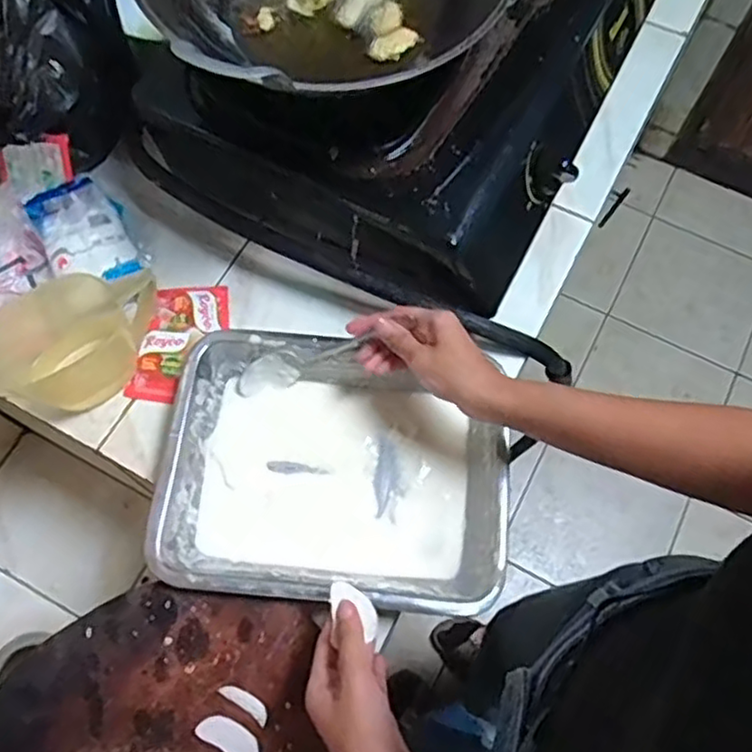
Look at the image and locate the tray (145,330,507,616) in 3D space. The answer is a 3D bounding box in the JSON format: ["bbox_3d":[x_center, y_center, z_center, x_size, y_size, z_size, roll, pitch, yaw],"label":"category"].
[{"bbox_3d":[-0.034,0.077,0.581,0.274,0.046,0.213,7,68,2],"label":"tray"}]

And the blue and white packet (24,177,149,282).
[{"bbox_3d":[-0.277,-0.137,0.656,0.079,0.030,0.125,-28,71,-12],"label":"blue and white packet"}]

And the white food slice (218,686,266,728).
[{"bbox_3d":[-0.097,0.241,0.510,0.041,0.004,0.012,33,71,12],"label":"white food slice"}]

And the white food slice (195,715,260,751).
[{"bbox_3d":[-0.106,0.262,0.499,0.048,0.006,0.022,31,71,11],"label":"white food slice"}]

